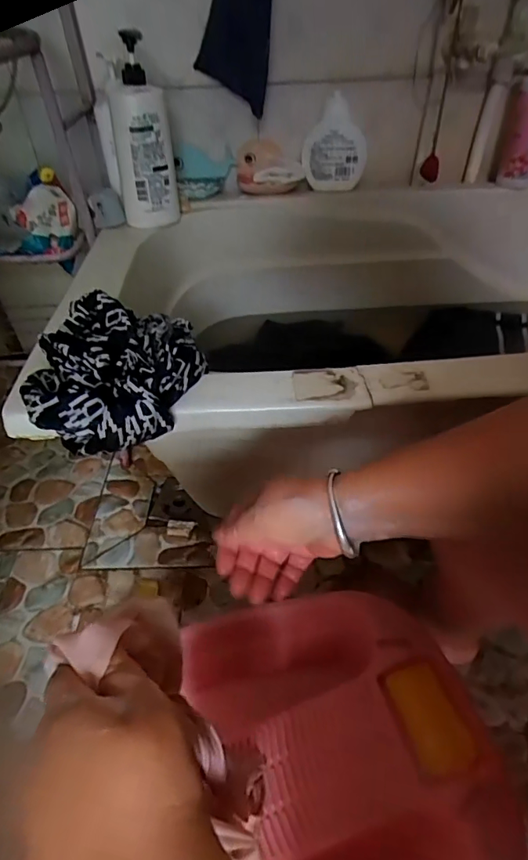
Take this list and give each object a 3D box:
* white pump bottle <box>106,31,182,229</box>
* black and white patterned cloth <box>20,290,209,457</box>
[{"bbox_3d":[-0.210,-0.493,0.845,0.102,0.256,0.075,-9,43,-8],"label":"white pump bottle"},{"bbox_3d":[-0.160,-0.063,0.518,0.157,0.103,0.137,5,43,8],"label":"black and white patterned cloth"}]

